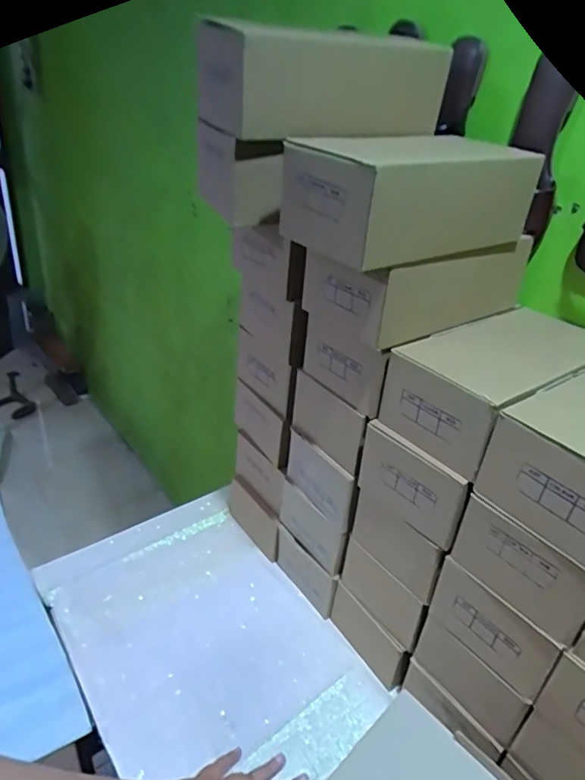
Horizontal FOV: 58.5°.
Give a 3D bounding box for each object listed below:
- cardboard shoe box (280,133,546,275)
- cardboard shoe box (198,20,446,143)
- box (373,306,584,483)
[{"bbox_3d":[0.130,-0.215,0.585,0.275,0.106,0.157,-18,39,-35],"label":"cardboard shoe box"},{"bbox_3d":[0.037,-0.359,0.623,0.291,0.102,0.161,-13,37,-30],"label":"cardboard shoe box"},{"bbox_3d":[0.248,-0.009,0.629,0.260,0.099,0.138,-17,39,-34],"label":"box"}]

